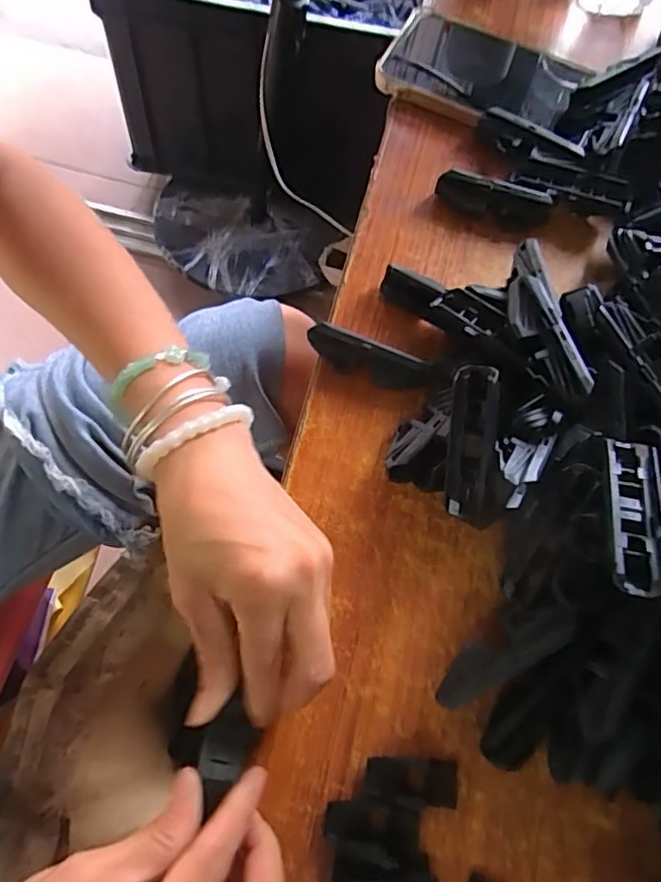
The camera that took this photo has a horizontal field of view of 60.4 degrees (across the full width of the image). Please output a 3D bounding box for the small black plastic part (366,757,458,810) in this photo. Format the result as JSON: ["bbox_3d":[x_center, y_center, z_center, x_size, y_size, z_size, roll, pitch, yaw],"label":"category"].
[{"bbox_3d":[0.037,0.152,0.253,0.041,0.008,0.019,8,71,0],"label":"small black plastic part"}]

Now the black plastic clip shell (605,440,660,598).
[{"bbox_3d":[0.127,0.028,0.234,0.021,0.009,0.074,16,53,3],"label":"black plastic clip shell"}]

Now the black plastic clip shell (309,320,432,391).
[{"bbox_3d":[0.020,-0.045,0.316,0.069,0.020,0.015,20,71,4],"label":"black plastic clip shell"}]

